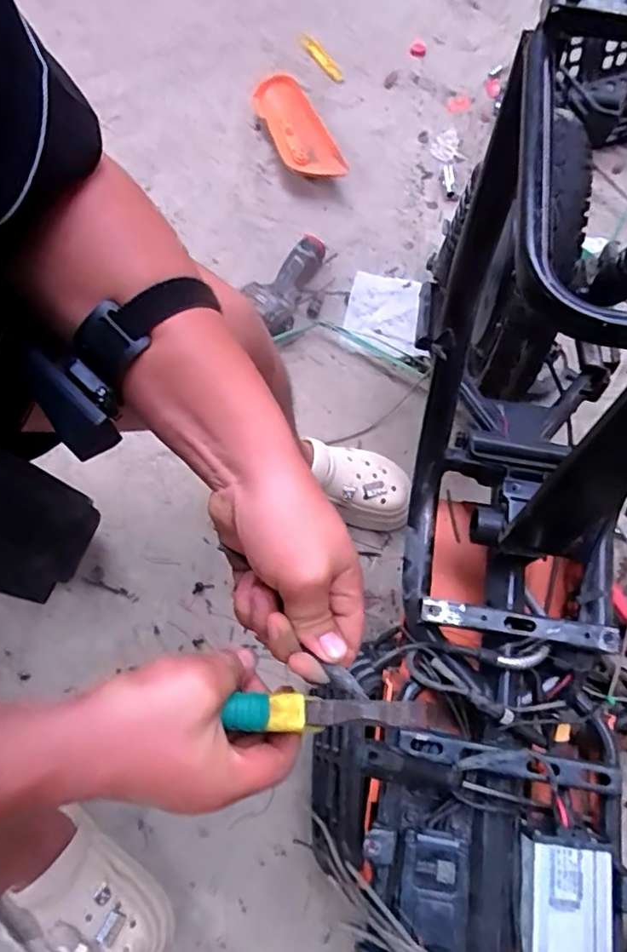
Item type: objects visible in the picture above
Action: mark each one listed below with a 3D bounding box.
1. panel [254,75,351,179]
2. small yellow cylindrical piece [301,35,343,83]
[{"bbox_3d":[-0.032,-0.686,1.131,0.099,0.023,0.278,-31,75,17],"label":"panel"},{"bbox_3d":[0.016,-0.892,1.209,0.024,0.026,0.159,-30,71,-10],"label":"small yellow cylindrical piece"}]

